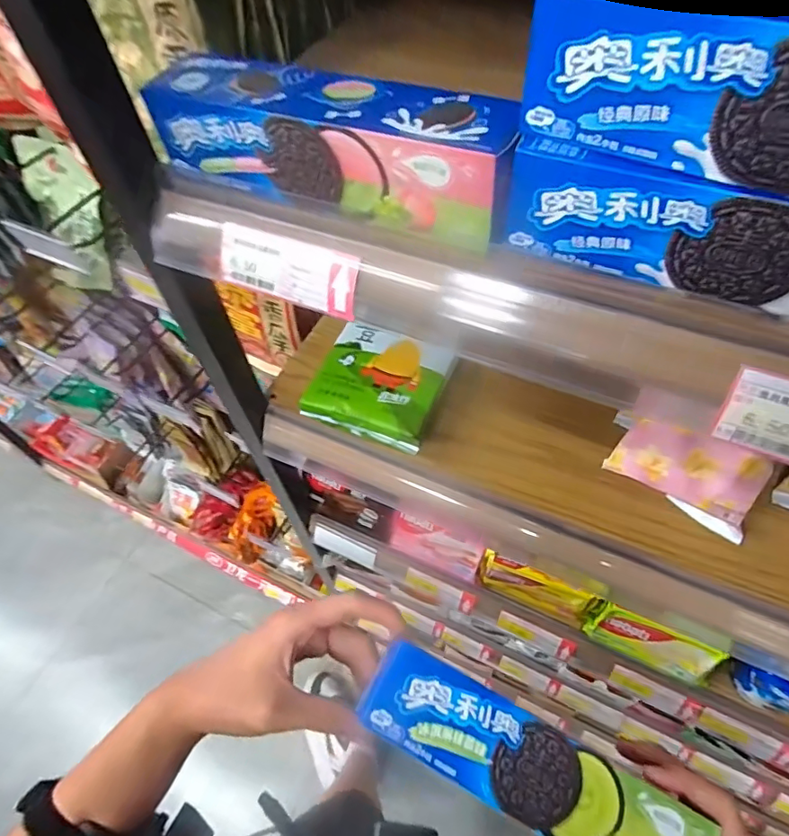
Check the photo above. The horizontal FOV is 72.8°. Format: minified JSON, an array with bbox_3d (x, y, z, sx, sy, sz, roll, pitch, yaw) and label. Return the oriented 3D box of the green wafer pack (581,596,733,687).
[{"bbox_3d":[0.278,0.247,0.589,0.128,0.085,0.020,23,60,18],"label":"green wafer pack"}]

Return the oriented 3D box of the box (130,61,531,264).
[{"bbox_3d":[-0.035,-0.147,0.289,0.206,0.055,0.046,22,60,18],"label":"box"}]

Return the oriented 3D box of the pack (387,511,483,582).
[{"bbox_3d":[0.056,0.155,0.675,0.120,0.061,0.030,18,27,26],"label":"pack"}]

